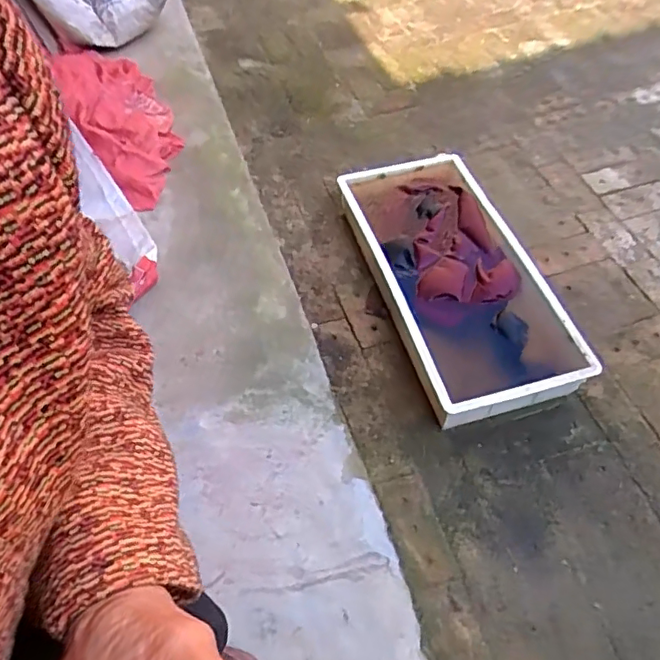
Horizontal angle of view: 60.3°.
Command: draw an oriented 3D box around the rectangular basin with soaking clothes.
[{"bbox_3d":[0.330,-0.161,1.549,0.400,0.117,0.842,-18,55,-3],"label":"rectangular basin with soaking clothes"}]

